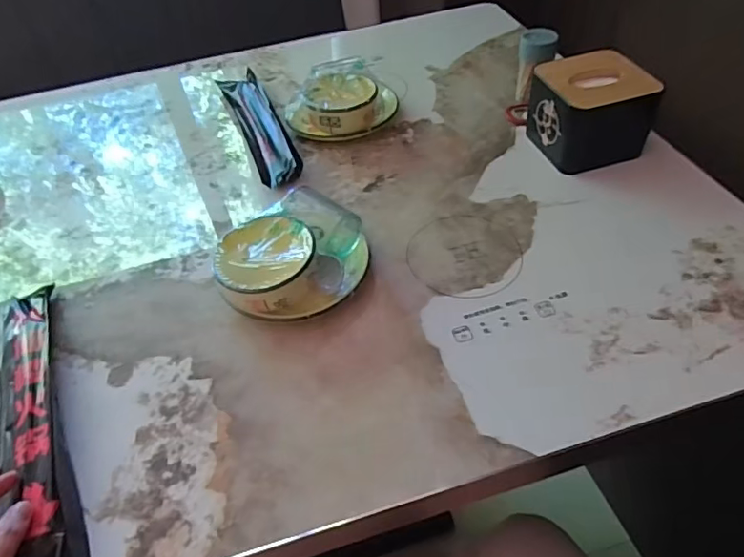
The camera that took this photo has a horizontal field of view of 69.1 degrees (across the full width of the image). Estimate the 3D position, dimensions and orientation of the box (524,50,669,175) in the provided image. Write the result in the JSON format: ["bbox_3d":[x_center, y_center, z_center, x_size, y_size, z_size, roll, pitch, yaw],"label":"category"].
[{"bbox_3d":[0.248,-0.194,0.618,0.110,0.091,0.108,-19,48,-10],"label":"box"}]

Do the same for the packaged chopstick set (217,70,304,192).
[{"bbox_3d":[-0.154,-0.209,0.729,0.050,0.022,0.284,-20,48,-11],"label":"packaged chopstick set"}]

